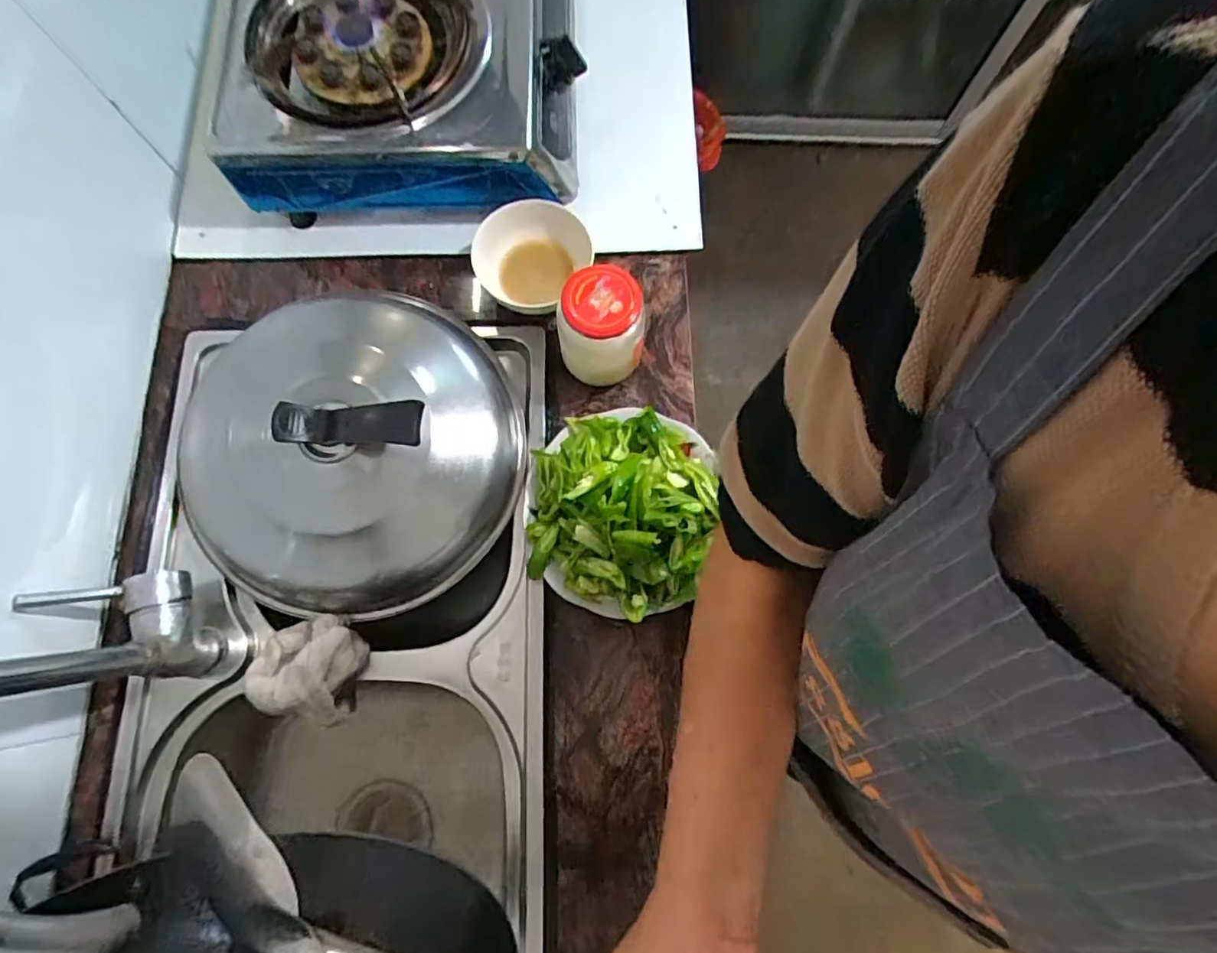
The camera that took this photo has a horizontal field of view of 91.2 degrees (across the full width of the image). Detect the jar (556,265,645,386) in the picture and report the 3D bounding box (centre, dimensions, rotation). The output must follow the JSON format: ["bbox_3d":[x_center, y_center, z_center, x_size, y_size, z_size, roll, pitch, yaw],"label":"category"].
[{"bbox_3d":[-0.008,-0.141,0.587,0.079,0.121,0.072,0,75,0],"label":"jar"}]

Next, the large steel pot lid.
[{"bbox_3d":[-0.248,-0.032,0.562,0.323,0.134,0.291,-28,77,-7],"label":"large steel pot lid"}]

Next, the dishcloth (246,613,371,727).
[{"bbox_3d":[-0.283,0.176,0.561,0.093,0.063,0.091,0,75,0],"label":"dishcloth"}]

